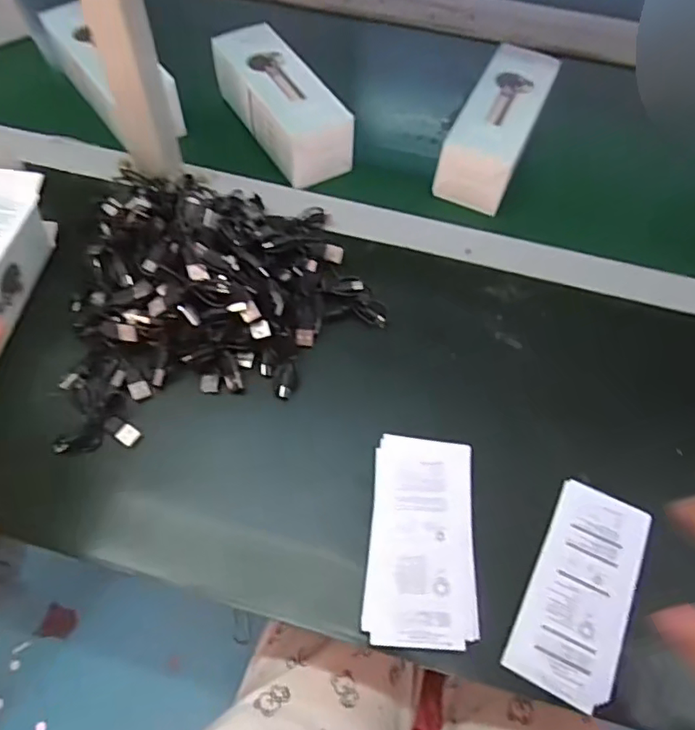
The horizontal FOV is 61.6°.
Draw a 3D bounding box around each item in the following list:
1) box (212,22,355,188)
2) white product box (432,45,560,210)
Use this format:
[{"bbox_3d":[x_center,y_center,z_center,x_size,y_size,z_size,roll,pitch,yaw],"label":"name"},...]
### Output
[{"bbox_3d":[-0.066,-0.244,0.547,0.066,0.061,0.171,-28,64,-17],"label":"box"},{"bbox_3d":[0.138,-0.219,0.537,0.061,0.059,0.170,23,61,11],"label":"white product box"}]

